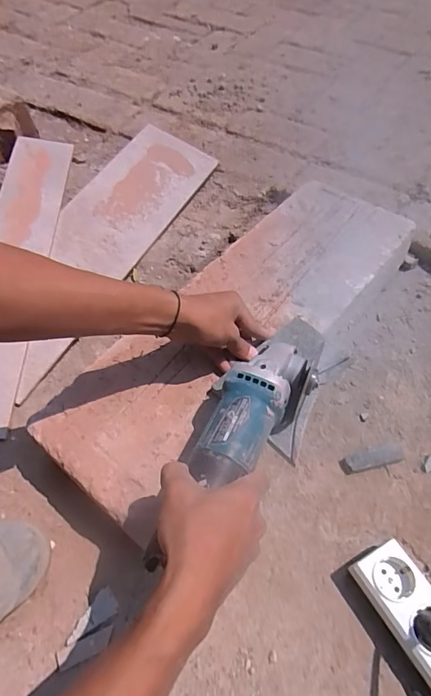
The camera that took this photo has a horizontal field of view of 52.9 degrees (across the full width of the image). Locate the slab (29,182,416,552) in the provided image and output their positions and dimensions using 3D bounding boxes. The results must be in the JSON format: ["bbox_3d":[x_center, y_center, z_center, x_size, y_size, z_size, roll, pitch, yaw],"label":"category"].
[{"bbox_3d":[0.047,-0.045,0.578,0.198,0.019,0.588,35,65,23],"label":"slab"}]

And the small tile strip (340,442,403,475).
[{"bbox_3d":[0.201,0.142,0.554,0.081,0.017,0.024,-11,57,-5],"label":"small tile strip"}]

